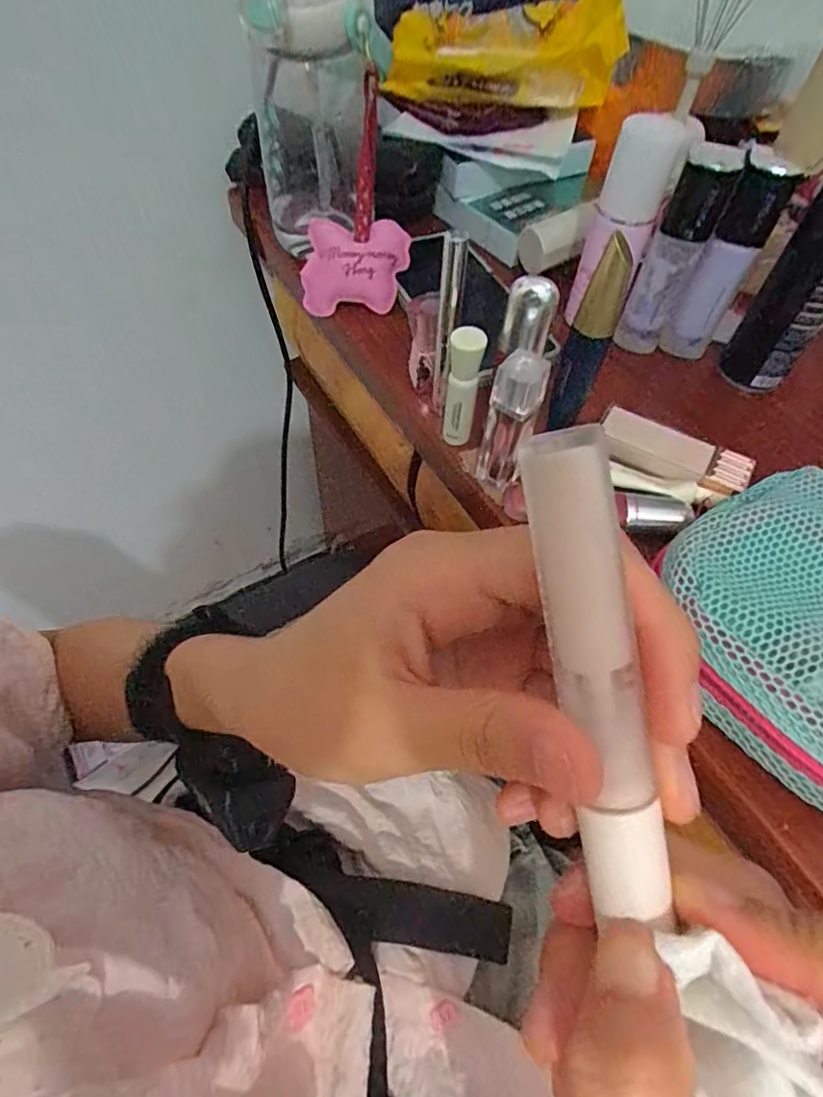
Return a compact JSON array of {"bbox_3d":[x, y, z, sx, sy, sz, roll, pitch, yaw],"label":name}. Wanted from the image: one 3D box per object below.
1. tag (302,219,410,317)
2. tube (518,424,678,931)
[{"bbox_3d":[-0.040,-0.205,0.413,0.074,0.016,0.064,2,98,1],"label":"tag"},{"bbox_3d":[0.035,0.025,0.105,0.014,0.010,0.091,-12,95,-11],"label":"tube"}]

